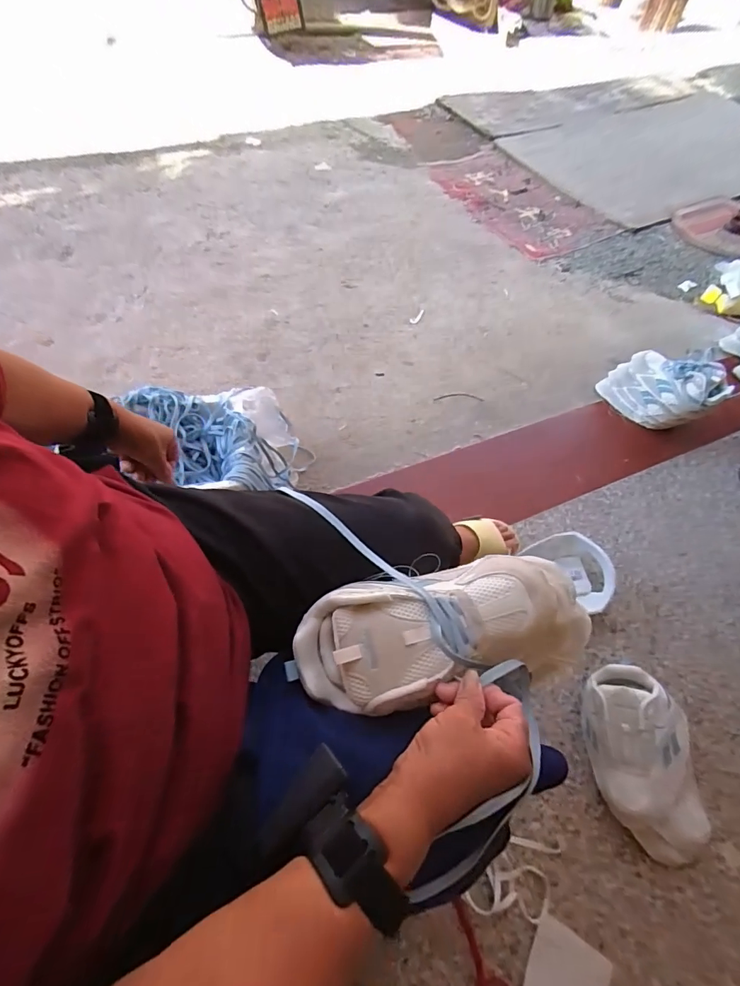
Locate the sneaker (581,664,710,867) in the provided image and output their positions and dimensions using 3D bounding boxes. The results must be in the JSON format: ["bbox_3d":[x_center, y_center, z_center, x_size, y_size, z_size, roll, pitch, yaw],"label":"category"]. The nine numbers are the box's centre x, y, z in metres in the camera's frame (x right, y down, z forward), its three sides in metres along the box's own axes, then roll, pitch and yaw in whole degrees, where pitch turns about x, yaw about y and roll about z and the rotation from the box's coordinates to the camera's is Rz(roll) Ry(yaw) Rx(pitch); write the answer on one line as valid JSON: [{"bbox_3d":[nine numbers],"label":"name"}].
[{"bbox_3d":[0.432,0.430,0.694,0.143,0.129,0.279,-9,63,-9],"label":"sneaker"}]

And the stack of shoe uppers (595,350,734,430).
[{"bbox_3d":[0.704,-0.256,1.060,0.229,0.164,0.124,29,64,11],"label":"stack of shoe uppers"}]

